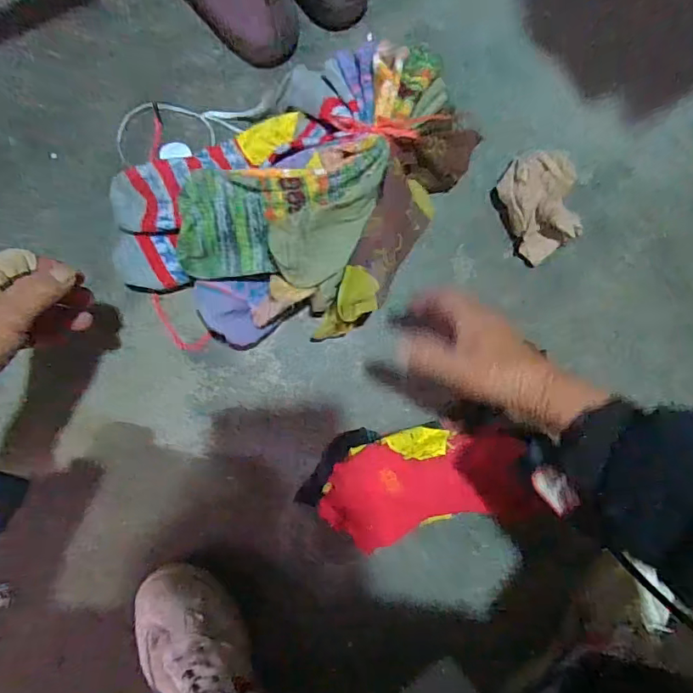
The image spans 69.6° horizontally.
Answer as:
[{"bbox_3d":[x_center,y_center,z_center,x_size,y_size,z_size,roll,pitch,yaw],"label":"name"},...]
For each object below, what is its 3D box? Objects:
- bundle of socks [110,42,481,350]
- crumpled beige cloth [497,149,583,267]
[{"bbox_3d":[-0.039,-0.126,0.455,0.318,0.102,0.218,-30,89,-6],"label":"bundle of socks"},{"bbox_3d":[0.198,-0.144,0.505,0.077,0.050,0.101,-29,89,-6],"label":"crumpled beige cloth"}]

